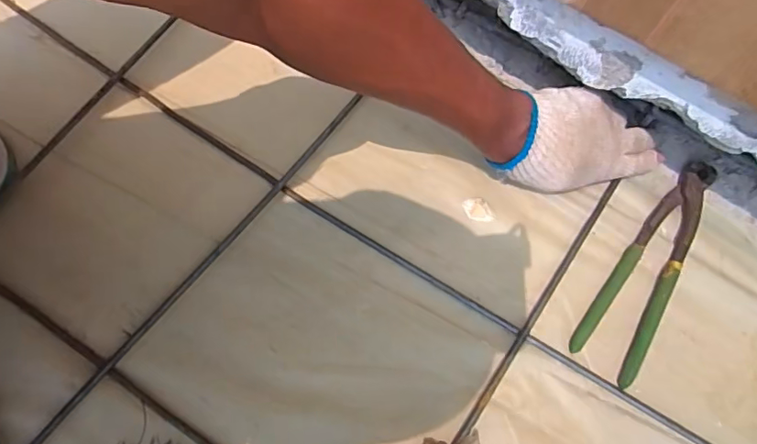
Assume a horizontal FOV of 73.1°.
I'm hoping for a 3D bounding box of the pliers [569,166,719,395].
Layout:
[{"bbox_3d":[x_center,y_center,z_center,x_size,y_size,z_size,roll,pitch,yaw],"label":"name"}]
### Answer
[{"bbox_3d":[0.258,0.037,0.473,0.060,0.018,0.228,34,73,11],"label":"pliers"}]

